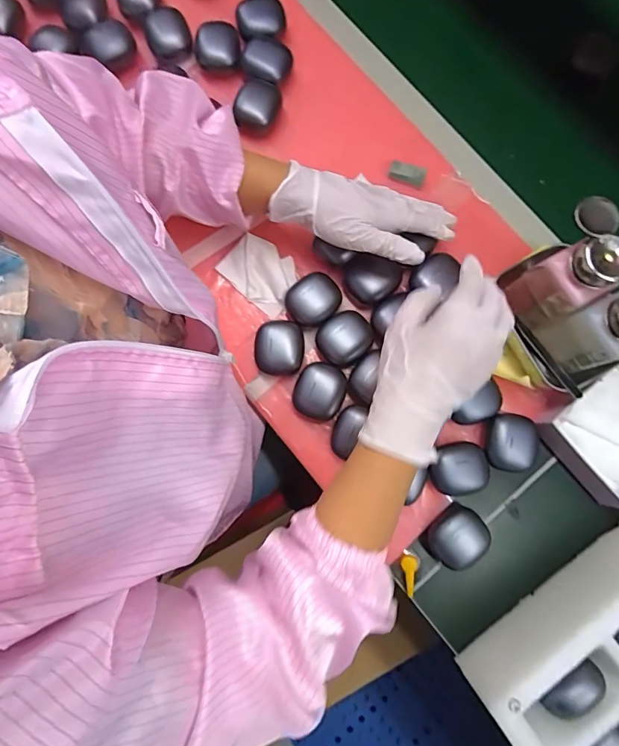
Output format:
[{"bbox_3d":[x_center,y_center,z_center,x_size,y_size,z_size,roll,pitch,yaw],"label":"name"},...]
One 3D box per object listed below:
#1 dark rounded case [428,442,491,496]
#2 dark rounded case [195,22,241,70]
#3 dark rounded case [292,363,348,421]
[{"bbox_3d":[0.149,0.095,0.409,0.055,0.021,0.049,-13,77,-3],"label":"dark rounded case"},{"bbox_3d":[-0.107,-0.379,0.479,0.051,0.020,0.050,0,82,-1],"label":"dark rounded case"},{"bbox_3d":[0.011,0.020,0.431,0.051,0.028,0.052,14,82,1],"label":"dark rounded case"}]

